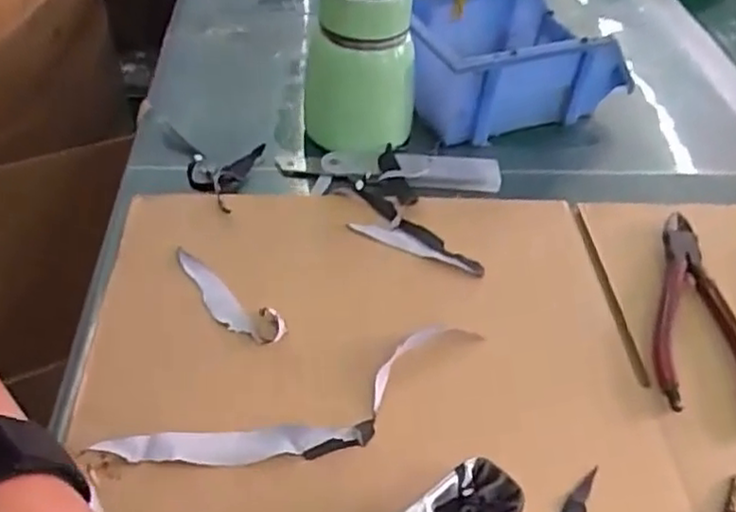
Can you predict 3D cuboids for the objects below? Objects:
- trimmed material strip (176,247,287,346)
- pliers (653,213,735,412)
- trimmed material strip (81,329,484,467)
[{"bbox_3d":[-0.083,0.023,0.391,0.089,0.007,0.023,32,52,25],"label":"trimmed material strip"},{"bbox_3d":[0.199,0.032,0.402,0.060,0.011,0.147,15,46,10],"label":"pliers"},{"bbox_3d":[-0.030,0.079,0.341,0.192,0.007,0.044,-16,49,-19],"label":"trimmed material strip"}]

